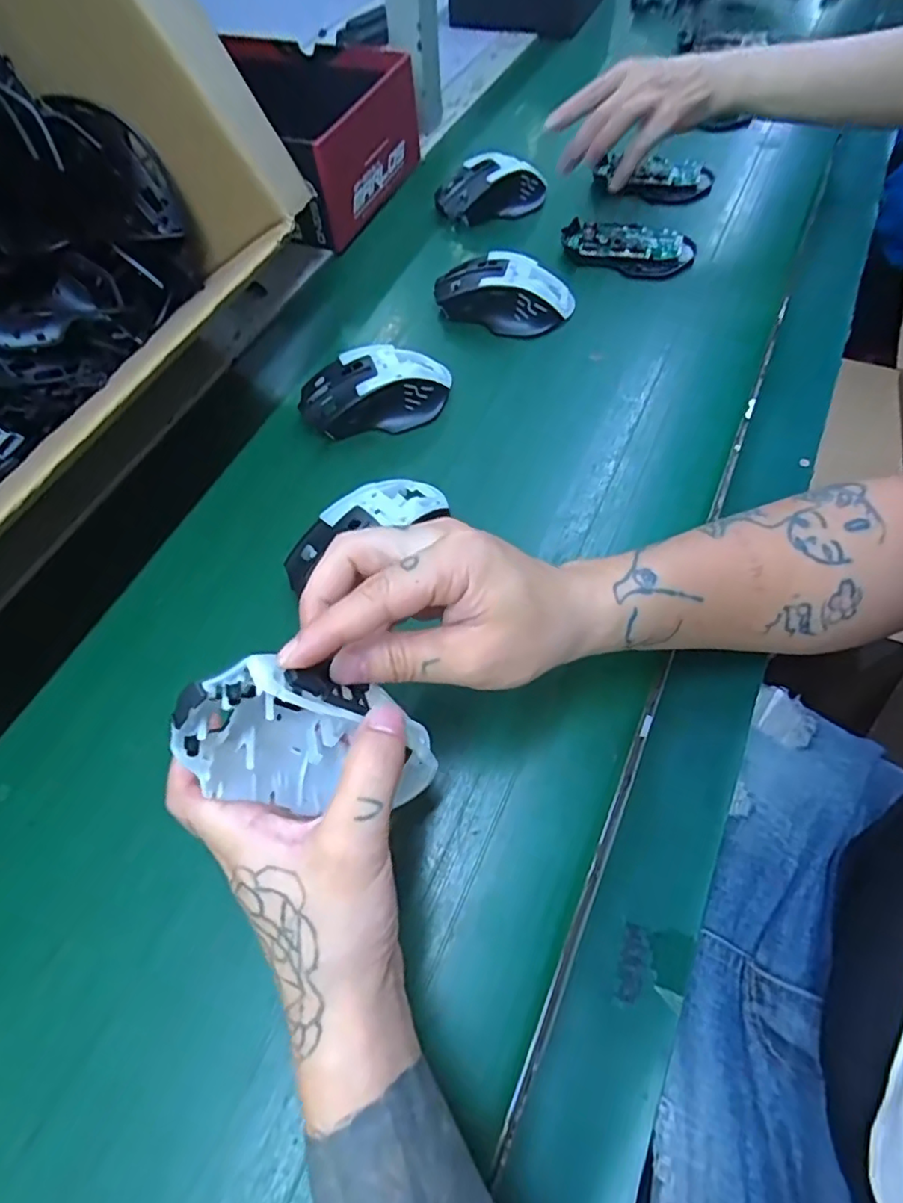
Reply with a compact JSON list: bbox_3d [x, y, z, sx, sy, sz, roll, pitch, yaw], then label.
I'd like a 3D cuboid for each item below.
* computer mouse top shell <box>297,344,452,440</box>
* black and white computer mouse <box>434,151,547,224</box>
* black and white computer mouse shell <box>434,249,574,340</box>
[{"bbox_3d":[-0.057,-0.160,0.439,0.112,0.036,0.056,-16,64,-3],"label":"computer mouse top shell"},{"bbox_3d":[0.038,-0.396,0.563,0.103,0.040,0.050,-2,64,5],"label":"black and white computer mouse"},{"bbox_3d":[0.041,-0.254,0.485,0.114,0.040,0.057,10,64,9],"label":"black and white computer mouse shell"}]

